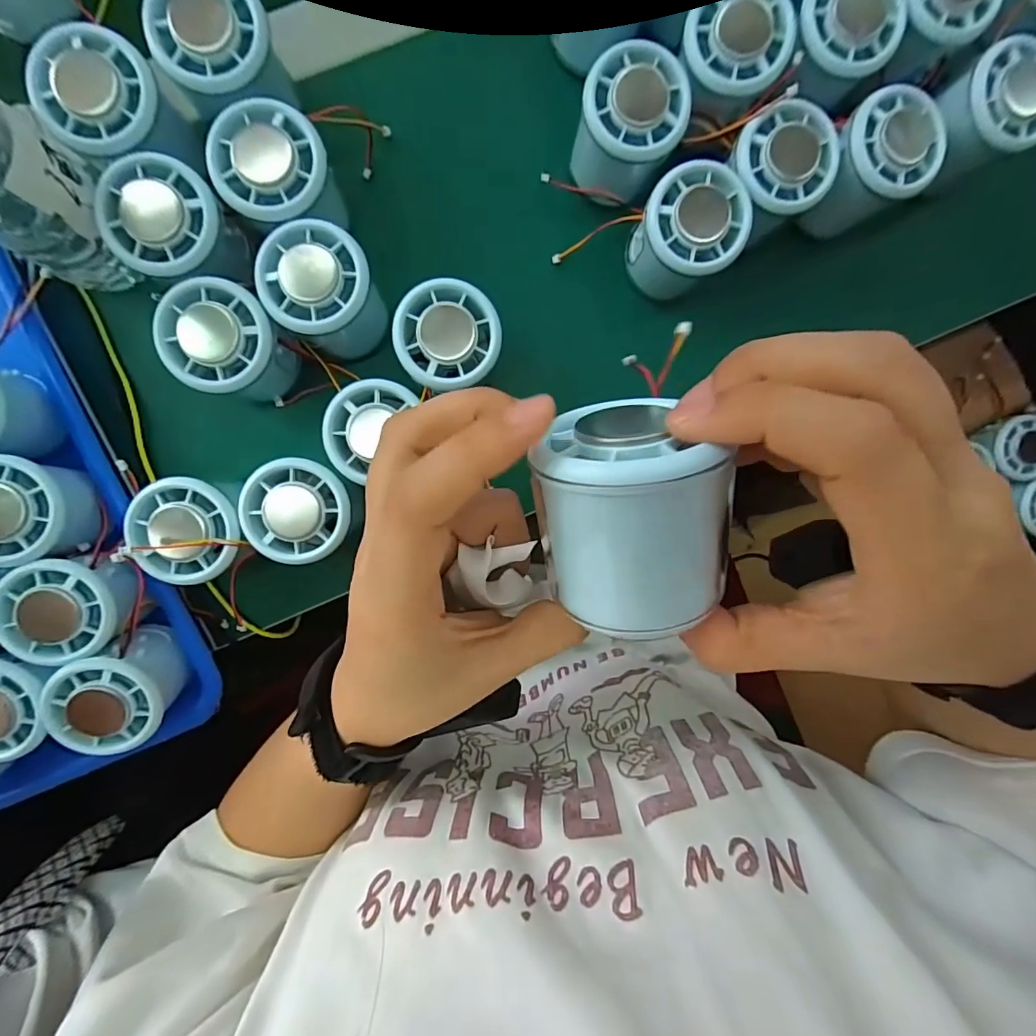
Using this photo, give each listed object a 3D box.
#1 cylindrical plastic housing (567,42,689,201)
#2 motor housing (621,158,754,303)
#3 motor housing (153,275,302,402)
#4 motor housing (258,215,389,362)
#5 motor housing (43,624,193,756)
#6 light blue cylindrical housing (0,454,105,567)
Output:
[{"bbox_3d":[0.061,-0.221,0.283,0.054,0.057,0.056,0,95,-4],"label":"cylindrical plastic housing"},{"bbox_3d":[0.097,-0.165,0.292,0.057,0.063,0.056,0,95,-4],"label":"motor housing"},{"bbox_3d":[-0.159,-0.096,0.275,0.054,0.058,0.054,0,95,-4],"label":"motor housing"},{"bbox_3d":[-0.109,-0.128,0.276,0.053,0.062,0.055,0,95,-4],"label":"motor housing"},{"bbox_3d":[-0.224,0.100,0.279,0.054,0.038,0.054,-34,96,-1],"label":"motor housing"},{"bbox_3d":[-0.268,-0.005,0.265,0.051,0.043,0.054,0,95,-4],"label":"light blue cylindrical housing"}]

